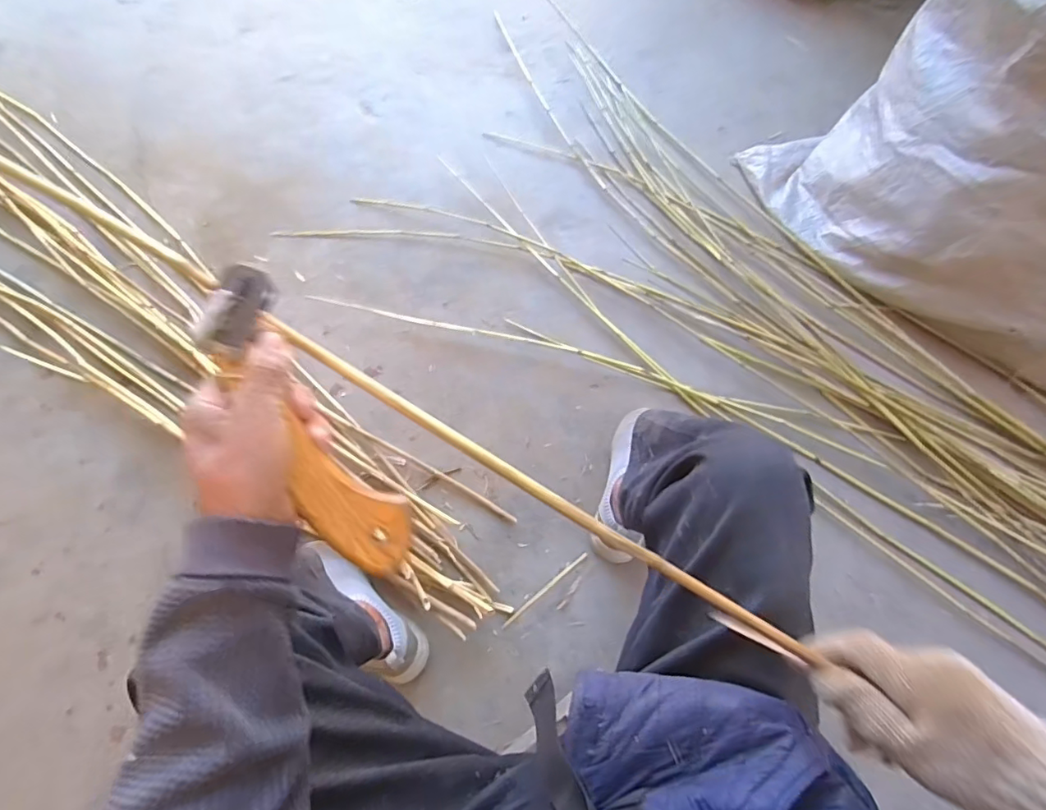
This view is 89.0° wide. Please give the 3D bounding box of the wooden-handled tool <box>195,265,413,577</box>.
[{"bbox_3d":[-0.146,0.013,0.358,0.062,0.021,0.222,-28,88,-11],"label":"wooden-handled tool"}]

